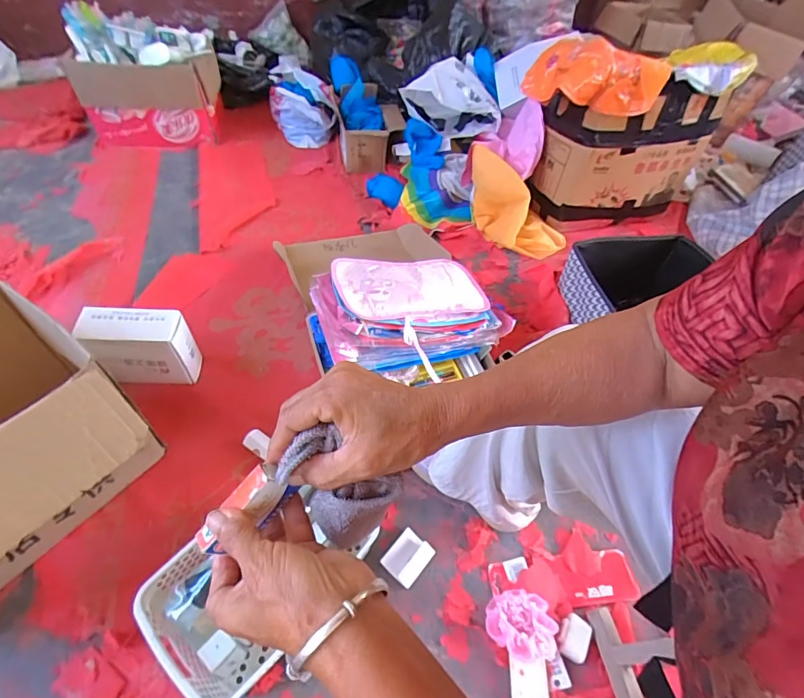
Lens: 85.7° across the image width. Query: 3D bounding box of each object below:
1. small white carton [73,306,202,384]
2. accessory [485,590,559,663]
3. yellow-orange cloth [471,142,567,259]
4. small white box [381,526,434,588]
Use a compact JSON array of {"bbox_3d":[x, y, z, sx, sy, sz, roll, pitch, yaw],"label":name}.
[{"bbox_3d":[-0.505,-0.002,0.844,0.181,0.149,0.084,-4,52,-7],"label":"small white carton"},{"bbox_3d":[0.172,0.401,0.632,0.099,0.039,0.089,1,50,-4],"label":"accessory"},{"bbox_3d":[0.301,-0.408,1.253,0.150,0.135,0.369,-38,95,-28],"label":"yellow-orange cloth"},{"bbox_3d":[0.010,0.335,0.698,0.061,0.016,0.073,34,55,22],"label":"small white box"}]

